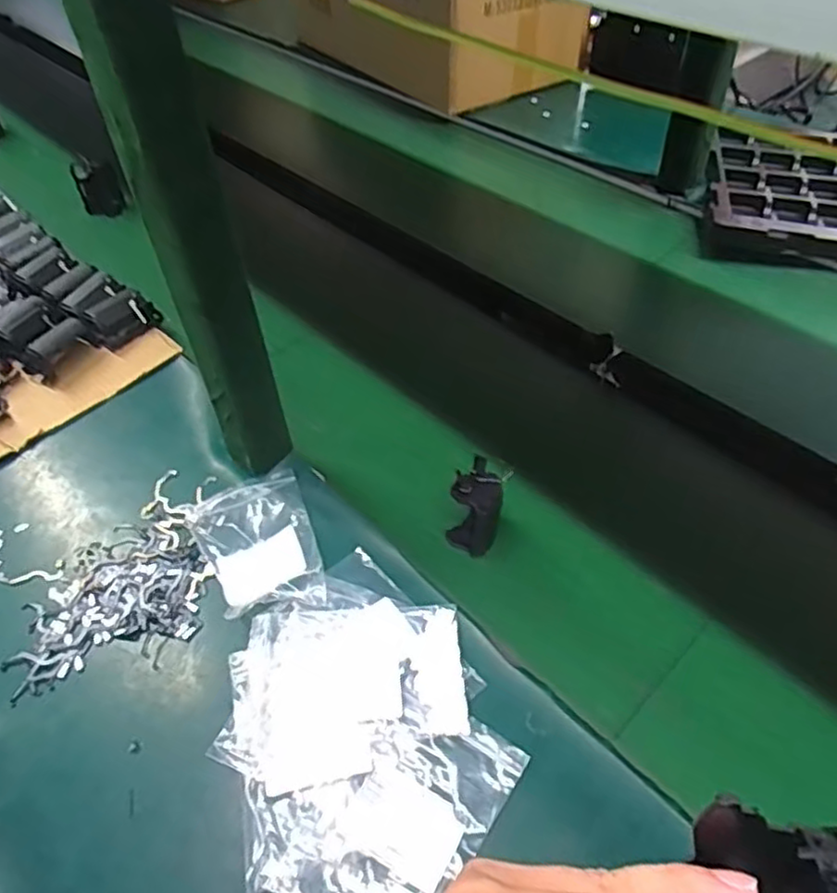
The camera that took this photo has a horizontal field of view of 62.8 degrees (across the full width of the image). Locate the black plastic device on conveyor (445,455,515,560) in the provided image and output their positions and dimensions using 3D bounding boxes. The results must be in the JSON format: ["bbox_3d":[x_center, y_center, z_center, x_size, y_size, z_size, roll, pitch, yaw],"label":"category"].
[{"bbox_3d":[0.048,0.050,0.559,0.039,0.067,0.050,21,53,20],"label":"black plastic device on conveyor"}]

